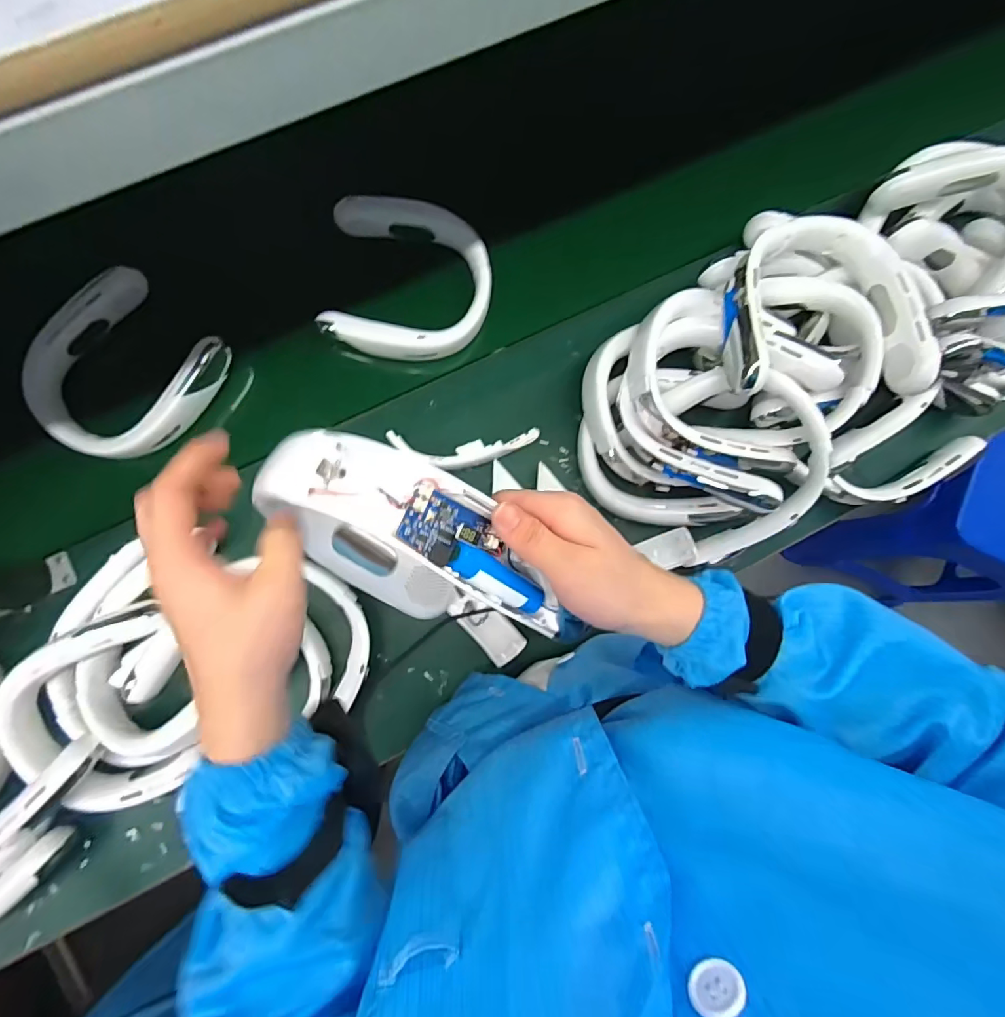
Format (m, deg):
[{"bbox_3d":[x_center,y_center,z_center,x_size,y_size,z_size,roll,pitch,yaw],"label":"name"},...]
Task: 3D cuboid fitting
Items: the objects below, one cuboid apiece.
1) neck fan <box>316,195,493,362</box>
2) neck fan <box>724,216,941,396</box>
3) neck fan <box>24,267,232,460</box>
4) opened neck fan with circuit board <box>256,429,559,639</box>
[{"bbox_3d":[-0.115,-0.286,0.632,0.198,0.038,0.198,0,84,-4],"label":"neck fan"},{"bbox_3d":[0.336,-0.213,0.521,0.214,0.051,0.184,-3,84,-5],"label":"neck fan"},{"bbox_3d":[-0.447,-0.159,0.596,0.168,0.063,0.199,36,83,0],"label":"neck fan"},{"bbox_3d":[-0.043,0.018,0.275,0.183,0.042,0.073,29,83,-9],"label":"opened neck fan with circuit board"}]

